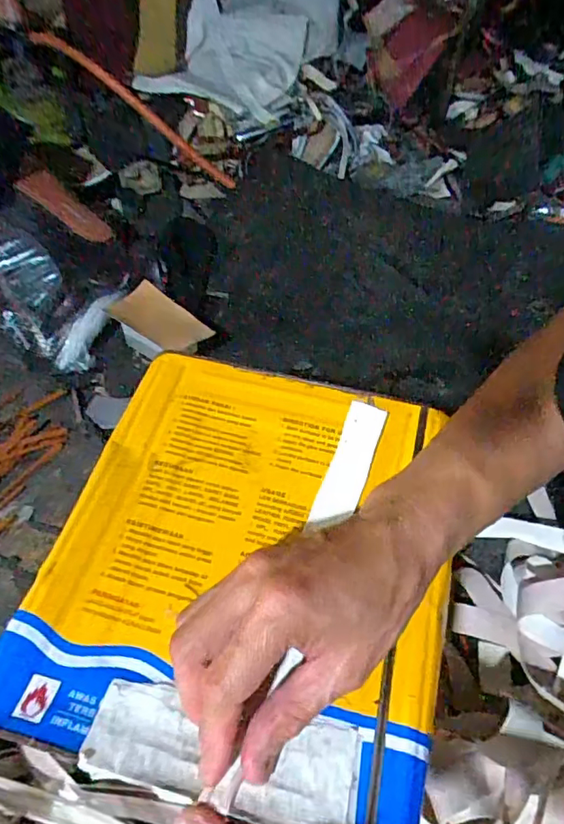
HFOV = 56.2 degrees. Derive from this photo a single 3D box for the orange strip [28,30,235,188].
[{"bbox_3d":[-0.252,-0.542,0.956,0.394,0.025,0.066,35,48,-18],"label":"orange strip"}]

